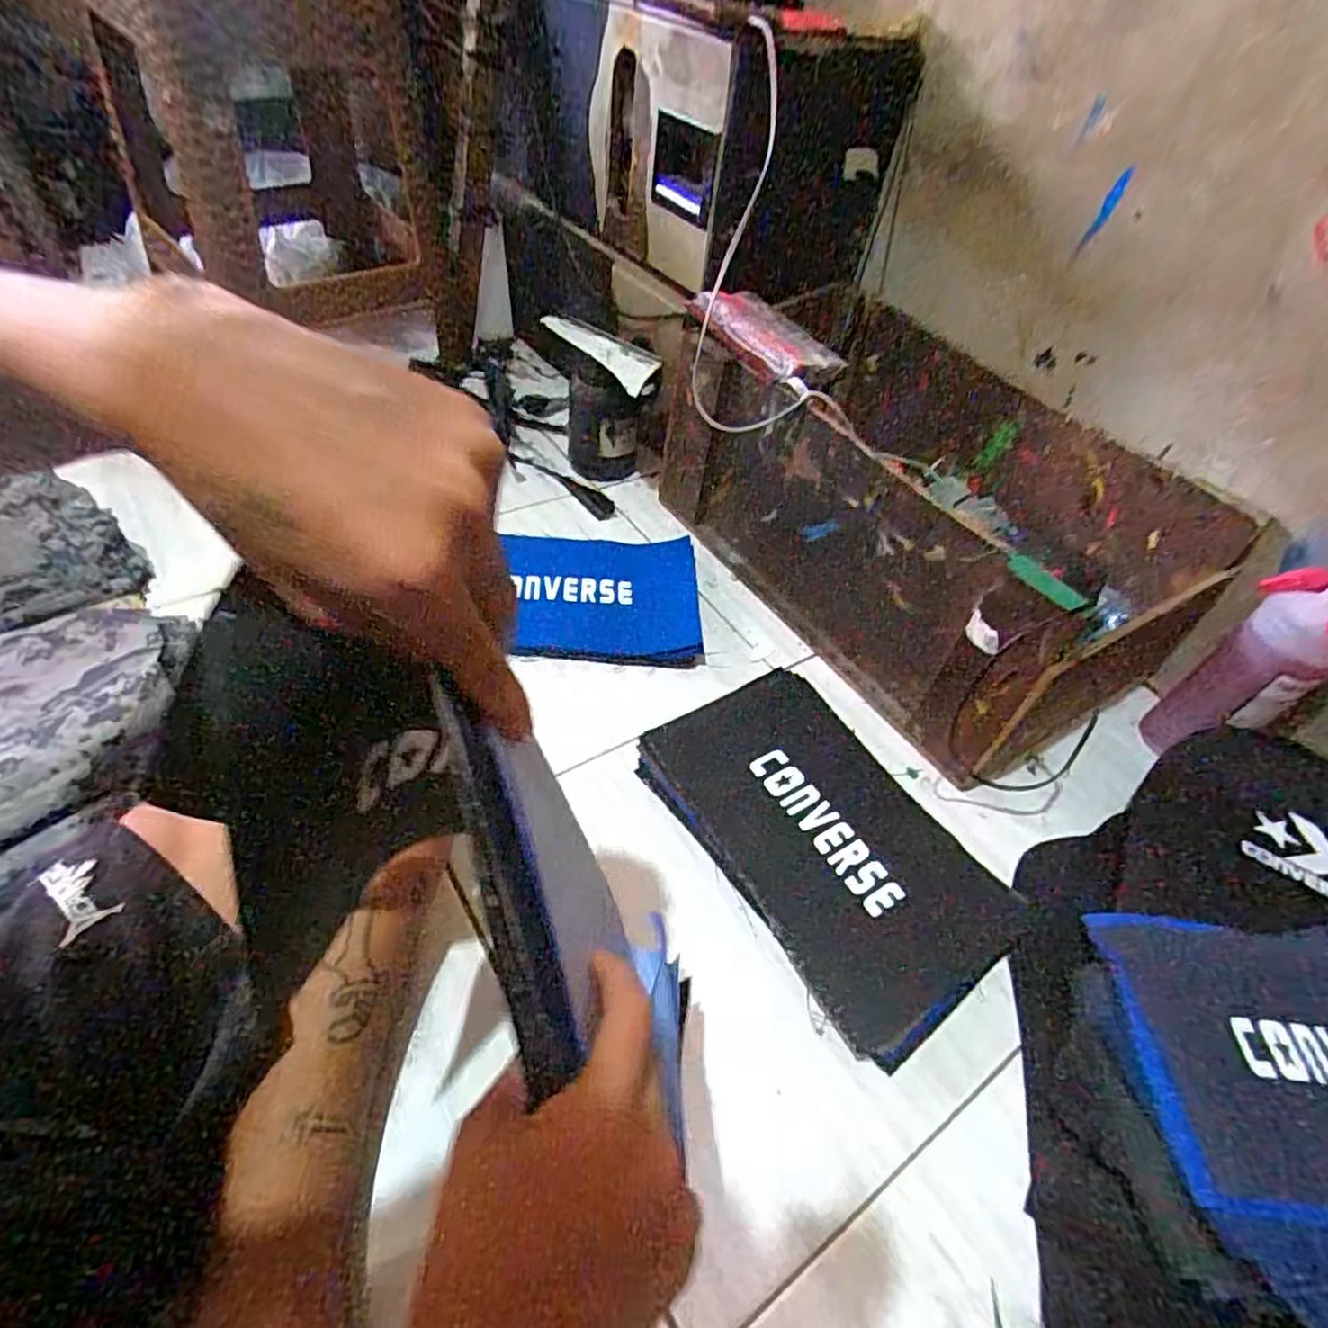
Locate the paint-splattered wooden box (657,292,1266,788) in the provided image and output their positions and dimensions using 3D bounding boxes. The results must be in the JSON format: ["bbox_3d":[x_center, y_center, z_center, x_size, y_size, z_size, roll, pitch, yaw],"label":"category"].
[{"bbox_3d":[0.297,-0.200,0.833,0.355,0.216,0.601,-23,54,-25],"label":"paint-splattered wooden box"}]

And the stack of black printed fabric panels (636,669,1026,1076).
[{"bbox_3d":[0.140,0.151,0.624,0.195,0.034,0.333,-28,57,-28],"label":"stack of black printed fabric panels"}]

